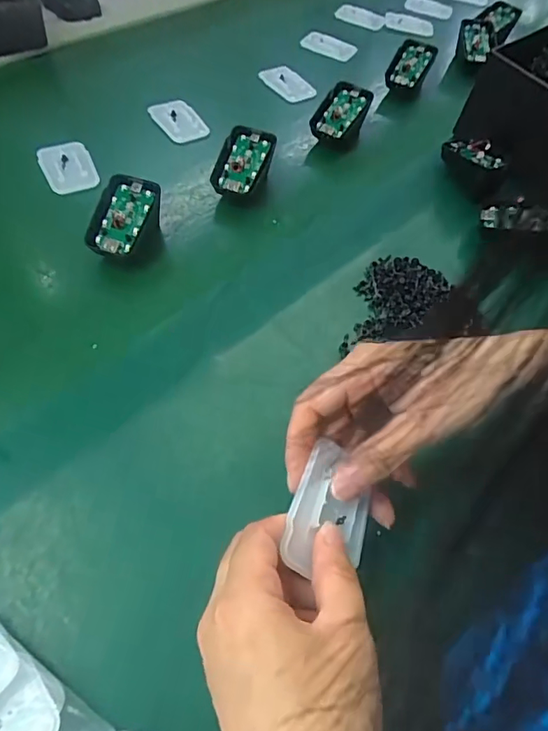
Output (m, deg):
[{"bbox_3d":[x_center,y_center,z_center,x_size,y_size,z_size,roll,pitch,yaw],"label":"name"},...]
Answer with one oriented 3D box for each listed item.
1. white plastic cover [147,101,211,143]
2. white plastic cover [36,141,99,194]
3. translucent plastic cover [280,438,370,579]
[{"bbox_3d":[-0.099,-0.258,0.502,0.044,0.011,0.064,-33,66,-22],"label":"white plastic cover"},{"bbox_3d":[-0.192,-0.186,0.446,0.045,0.009,0.064,-21,62,-16],"label":"white plastic cover"},{"bbox_3d":[0.029,0.071,0.235,0.038,0.019,0.066,18,59,7],"label":"translucent plastic cover"}]

